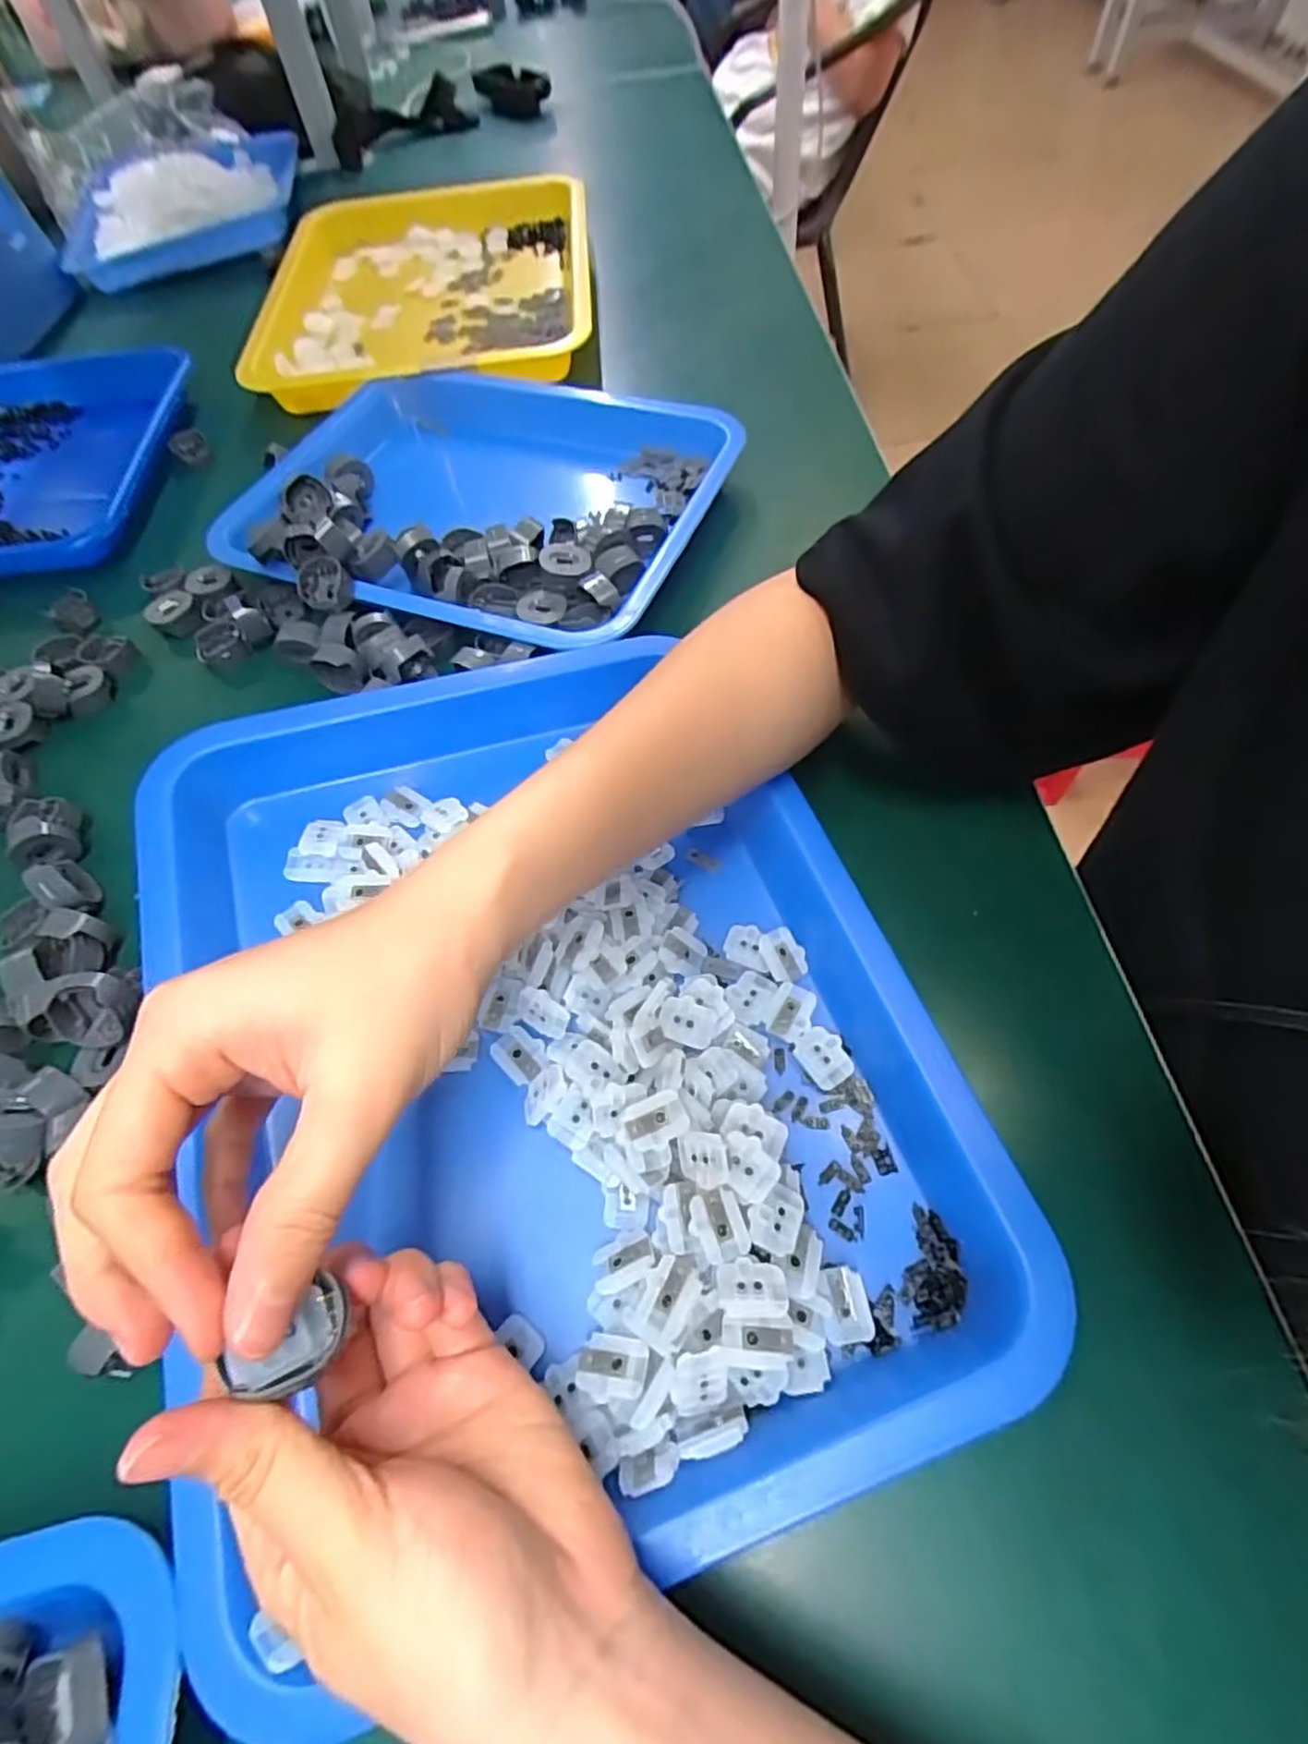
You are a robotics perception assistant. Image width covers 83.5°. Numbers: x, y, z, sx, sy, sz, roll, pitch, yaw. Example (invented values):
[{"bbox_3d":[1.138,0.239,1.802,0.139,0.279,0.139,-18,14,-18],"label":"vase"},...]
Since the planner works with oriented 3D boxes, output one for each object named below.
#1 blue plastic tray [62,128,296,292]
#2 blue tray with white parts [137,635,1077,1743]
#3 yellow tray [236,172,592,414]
[{"bbox_3d":[-0.483,-0.710,0.760,0.204,0.038,0.329,-14,59,-4],"label":"blue plastic tray"},{"bbox_3d":[-0.042,0.042,0.276,0.269,0.050,0.344,-21,59,-8],"label":"blue tray with white parts"},{"bbox_3d":[-0.180,-0.481,0.605,0.251,0.035,0.347,-6,60,1],"label":"yellow tray"}]

